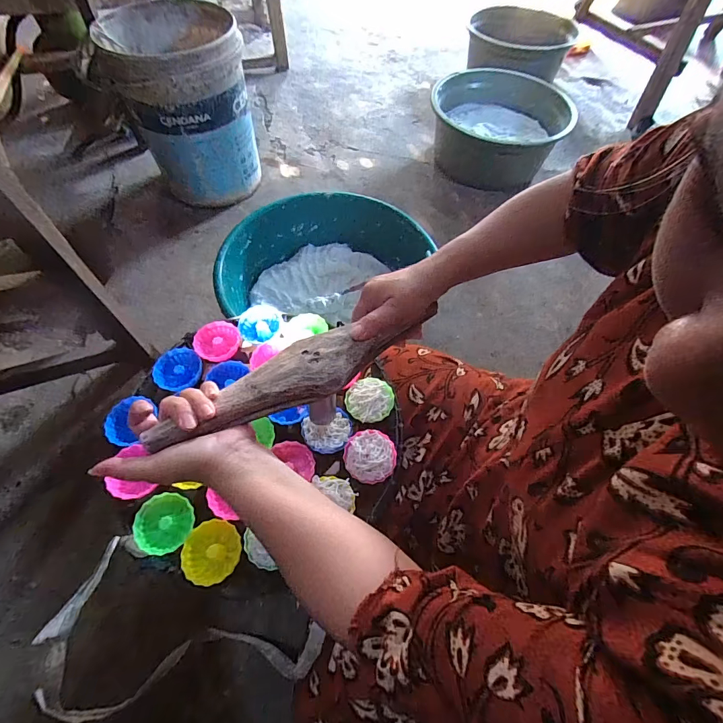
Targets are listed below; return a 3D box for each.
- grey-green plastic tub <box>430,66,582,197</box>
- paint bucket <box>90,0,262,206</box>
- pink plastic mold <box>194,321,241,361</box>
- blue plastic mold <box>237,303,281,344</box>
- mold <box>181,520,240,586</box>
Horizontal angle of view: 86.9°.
[{"bbox_3d":[0.444,-0.753,1.213,0.384,0.183,0.388,1,60,-2],"label":"grey-green plastic tub"},{"bbox_3d":[-0.434,-0.640,0.994,0.297,0.372,0.310,-11,62,-9],"label":"paint bucket"},{"bbox_3d":[-0.204,-0.027,0.543,0.061,0.020,0.061,1,60,-2],"label":"pink plastic mold"},{"bbox_3d":[-0.149,-0.054,0.561,0.059,0.030,0.049,-15,62,-11],"label":"blue plastic mold"},{"bbox_3d":[-0.161,0.205,0.411,0.055,0.022,0.059,2,60,-2],"label":"mold"}]

